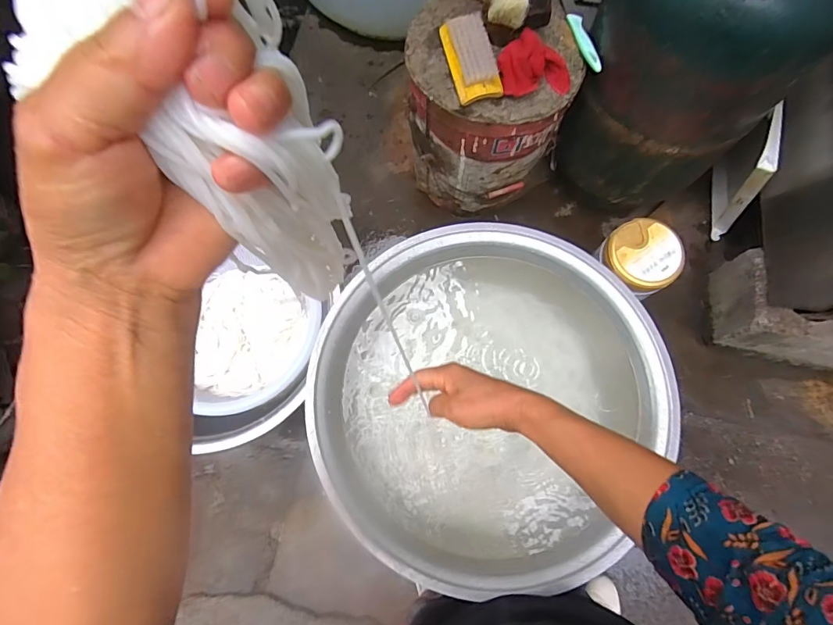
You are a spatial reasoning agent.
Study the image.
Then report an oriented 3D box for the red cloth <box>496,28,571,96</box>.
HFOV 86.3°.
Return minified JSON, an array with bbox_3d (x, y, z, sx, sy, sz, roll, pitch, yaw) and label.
[{"bbox_3d":[0.168,-0.360,0.641,0.102,0.048,0.084,-16,74,-5],"label":"red cloth"}]

